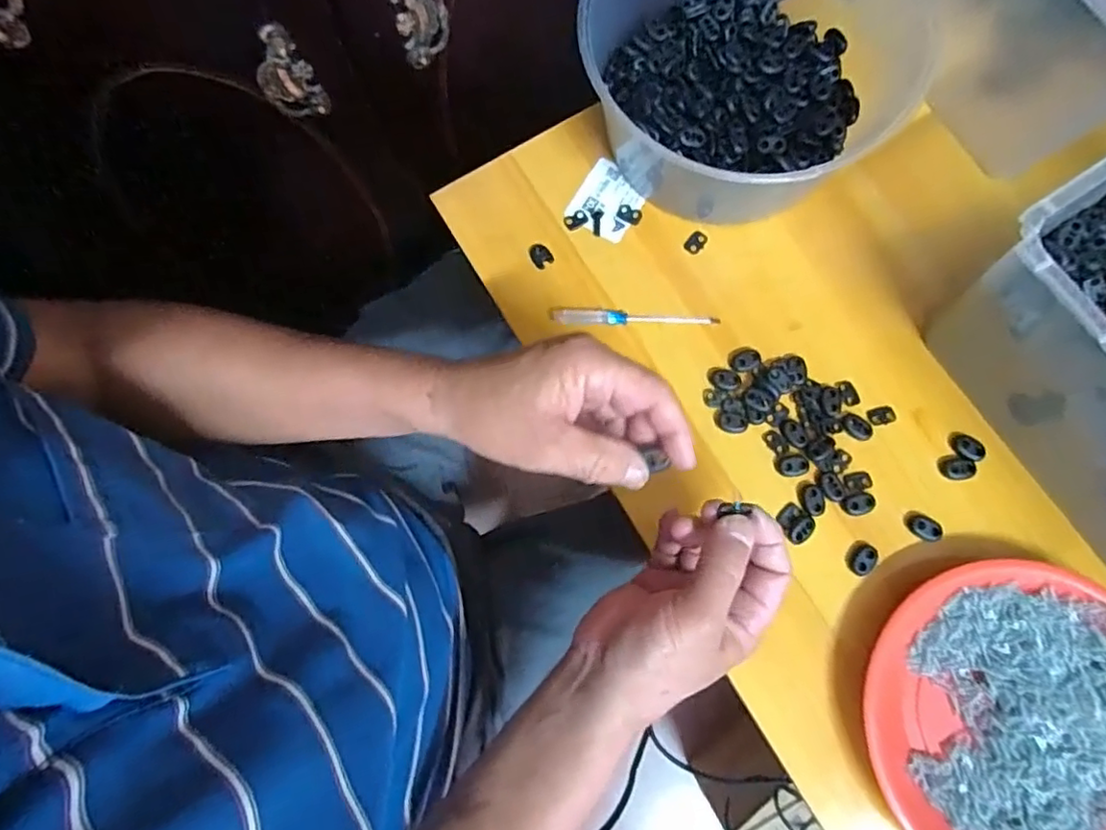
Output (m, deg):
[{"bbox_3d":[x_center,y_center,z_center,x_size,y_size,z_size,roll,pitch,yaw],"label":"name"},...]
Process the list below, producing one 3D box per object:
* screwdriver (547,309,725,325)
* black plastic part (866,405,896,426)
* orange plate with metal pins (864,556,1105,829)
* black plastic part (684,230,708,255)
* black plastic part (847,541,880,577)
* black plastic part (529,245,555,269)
[{"bbox_3d":[0.062,-0.072,0.448,0.123,0.008,0.013,1,78,2],"label":"screwdriver"},{"bbox_3d":[0.236,0.001,0.430,0.020,0.004,0.012,-13,78,-1],"label":"black plastic part"},{"bbox_3d":[0.293,0.192,0.374,0.177,0.024,0.193,0,78,1],"label":"orange plate with metal pins"},{"bbox_3d":[0.111,-0.133,0.462,0.014,0.004,0.019,37,82,8],"label":"black plastic part"},{"bbox_3d":[0.212,0.098,0.409,0.017,0.004,0.023,34,81,8],"label":"black plastic part"},{"bbox_3d":[-0.010,-0.123,0.461,0.016,0.004,0.019,-36,80,-6],"label":"black plastic part"}]

